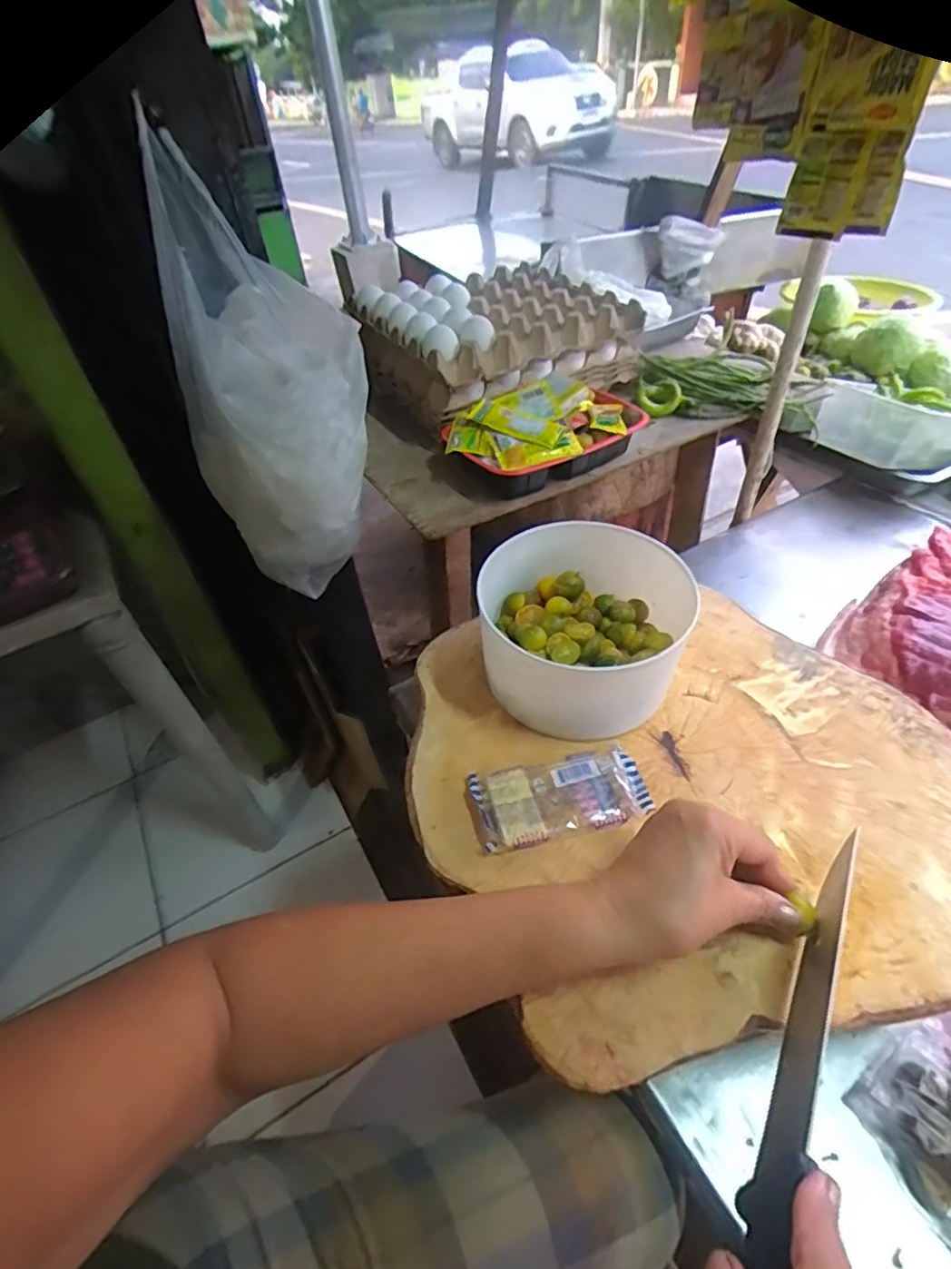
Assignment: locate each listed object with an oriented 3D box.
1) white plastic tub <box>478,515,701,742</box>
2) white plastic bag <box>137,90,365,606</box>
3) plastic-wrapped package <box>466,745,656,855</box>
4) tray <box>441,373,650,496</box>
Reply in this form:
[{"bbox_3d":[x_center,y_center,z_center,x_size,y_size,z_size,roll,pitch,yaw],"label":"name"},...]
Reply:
[{"bbox_3d":[0.088,-0.004,0.492,0.161,0.096,0.171,0,46,7],"label":"white plastic tub"},{"bbox_3d":[-0.233,-0.277,0.652,0.193,0.451,0.174,-22,5,-14],"label":"white plastic bag"},{"bbox_3d":[0.059,0.116,0.427,0.123,0.011,0.059,-13,46,-6],"label":"plastic-wrapped package"},{"bbox_3d":[0.077,-0.229,0.657,0.216,0.068,0.134,-29,50,-20],"label":"tray"}]

